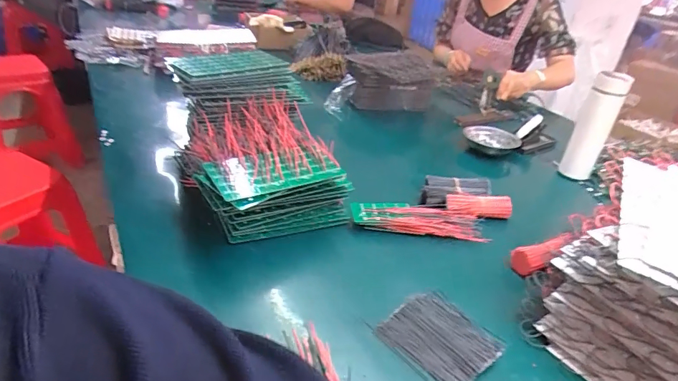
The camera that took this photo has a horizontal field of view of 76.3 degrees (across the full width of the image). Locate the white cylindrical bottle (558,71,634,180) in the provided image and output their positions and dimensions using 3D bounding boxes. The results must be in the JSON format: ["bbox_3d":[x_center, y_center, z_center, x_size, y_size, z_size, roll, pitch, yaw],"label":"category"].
[{"bbox_3d":[0.531,-0.132,0.901,0.061,0.224,0.056,31,39,33],"label":"white cylindrical bottle"}]

